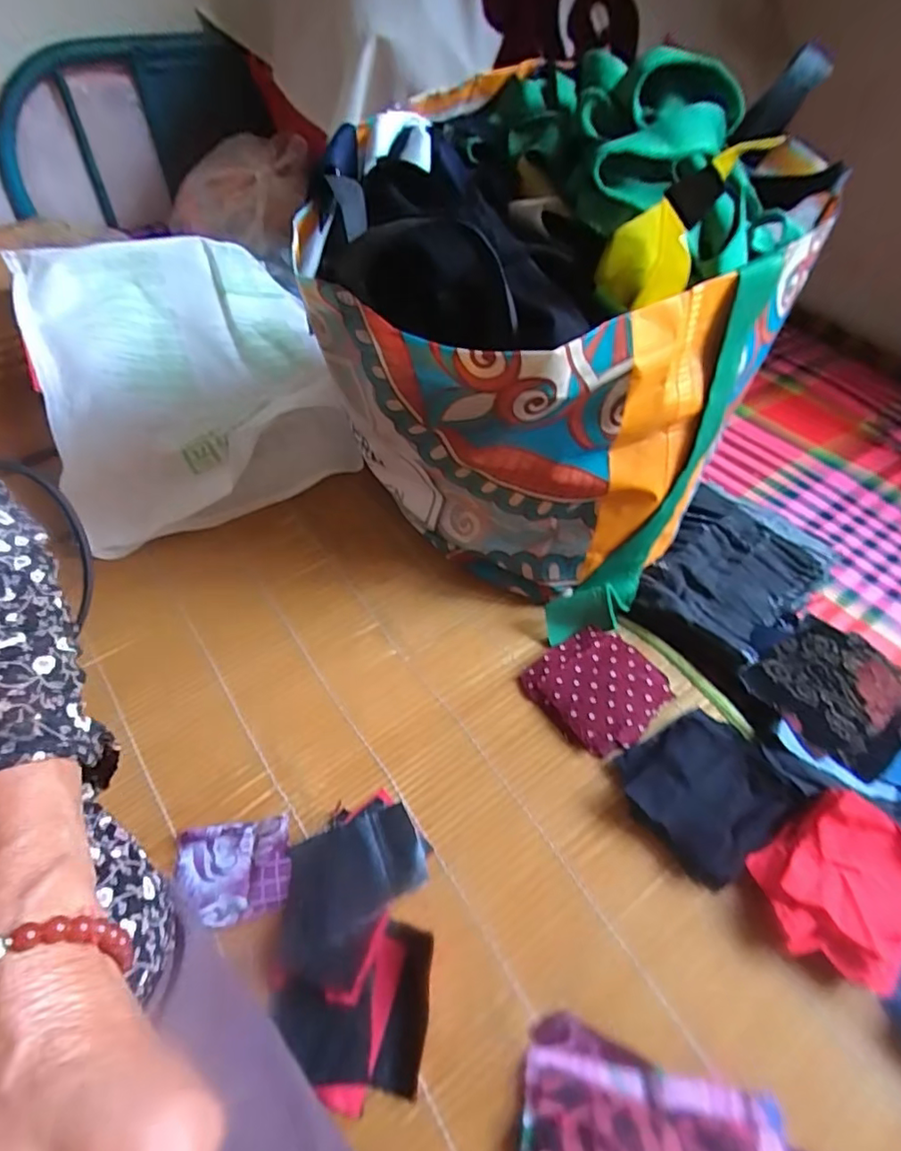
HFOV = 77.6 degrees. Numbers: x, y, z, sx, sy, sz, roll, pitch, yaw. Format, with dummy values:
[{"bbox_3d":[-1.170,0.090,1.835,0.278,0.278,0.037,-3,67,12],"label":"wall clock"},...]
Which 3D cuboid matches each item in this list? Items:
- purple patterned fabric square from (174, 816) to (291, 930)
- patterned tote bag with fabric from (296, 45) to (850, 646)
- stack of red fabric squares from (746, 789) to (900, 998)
[{"bbox_3d":[-0.141,0.191,0.360,0.080,0.004,0.057,-12,58,7],"label":"purple patterned fabric square"},{"bbox_3d":[0.056,-0.145,0.422,0.271,0.303,0.257,30,56,21],"label":"patterned tote bag with fabric"},{"bbox_3d":[0.220,0.174,0.316,0.081,0.040,0.089,34,58,24],"label":"stack of red fabric squares"}]

